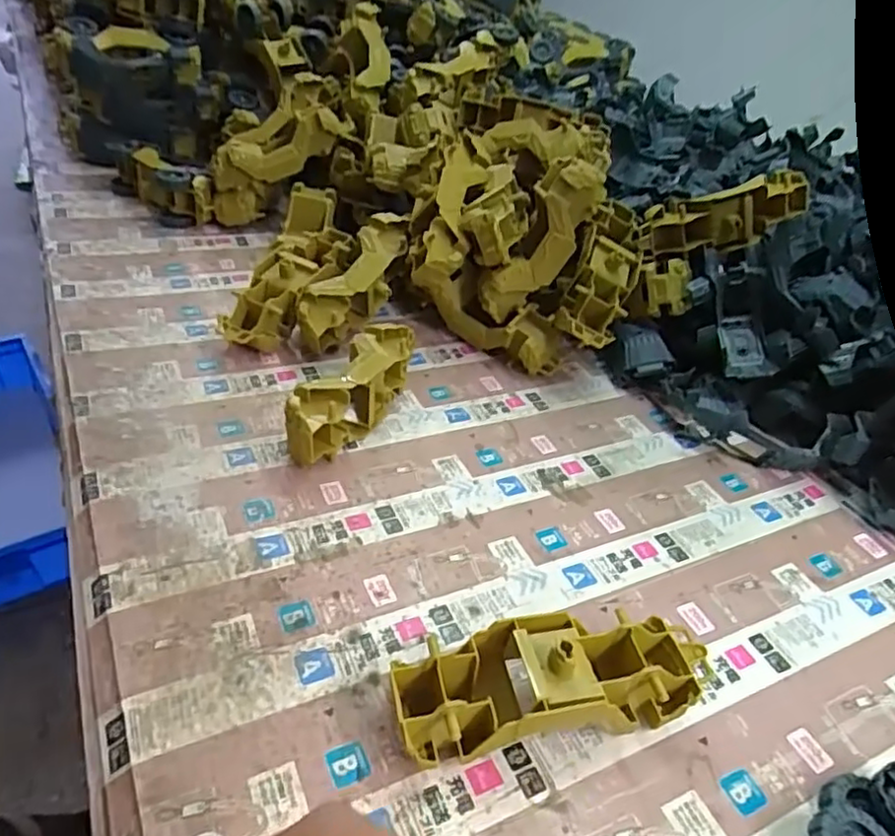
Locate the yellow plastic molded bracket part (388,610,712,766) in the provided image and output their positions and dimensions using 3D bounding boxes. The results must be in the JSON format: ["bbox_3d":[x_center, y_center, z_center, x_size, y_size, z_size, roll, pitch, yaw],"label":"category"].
[{"bbox_3d":[0.059,0.147,0.365,0.174,0.056,0.057,-4,41,-16],"label":"yellow plastic molded bracket part"}]

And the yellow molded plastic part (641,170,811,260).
[{"bbox_3d":[0.280,-0.206,0.674,0.178,0.055,0.052,-16,42,-1],"label":"yellow molded plastic part"}]

